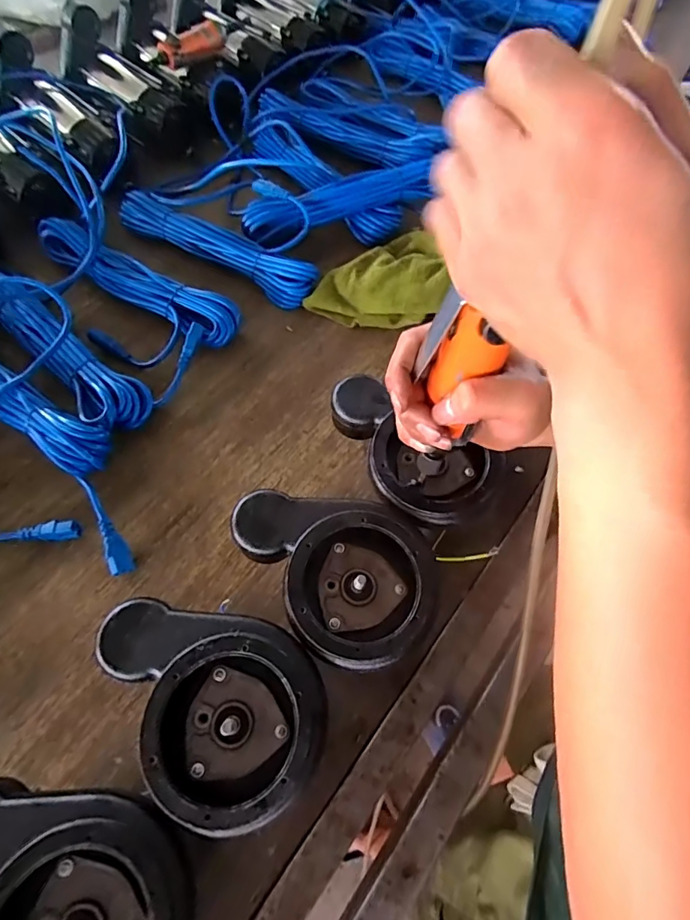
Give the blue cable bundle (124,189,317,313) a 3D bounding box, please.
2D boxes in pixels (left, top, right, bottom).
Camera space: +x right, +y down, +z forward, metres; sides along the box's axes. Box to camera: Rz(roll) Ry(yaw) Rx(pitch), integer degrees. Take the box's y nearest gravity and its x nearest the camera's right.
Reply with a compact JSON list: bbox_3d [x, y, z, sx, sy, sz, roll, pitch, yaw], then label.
[{"bbox_3d":[-0.199,-0.326,0.722,0.343,0.045,0.069,26,65,10],"label":"blue cable bundle"}]

